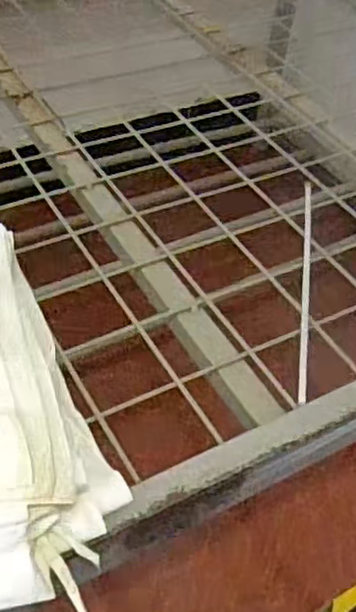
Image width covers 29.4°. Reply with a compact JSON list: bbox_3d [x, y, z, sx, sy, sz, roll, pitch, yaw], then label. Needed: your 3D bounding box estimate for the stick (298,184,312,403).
[{"bbox_3d":[0.113,-0.028,0.599,0.008,0.010,0.281,10,45,3],"label":"stick"}]

